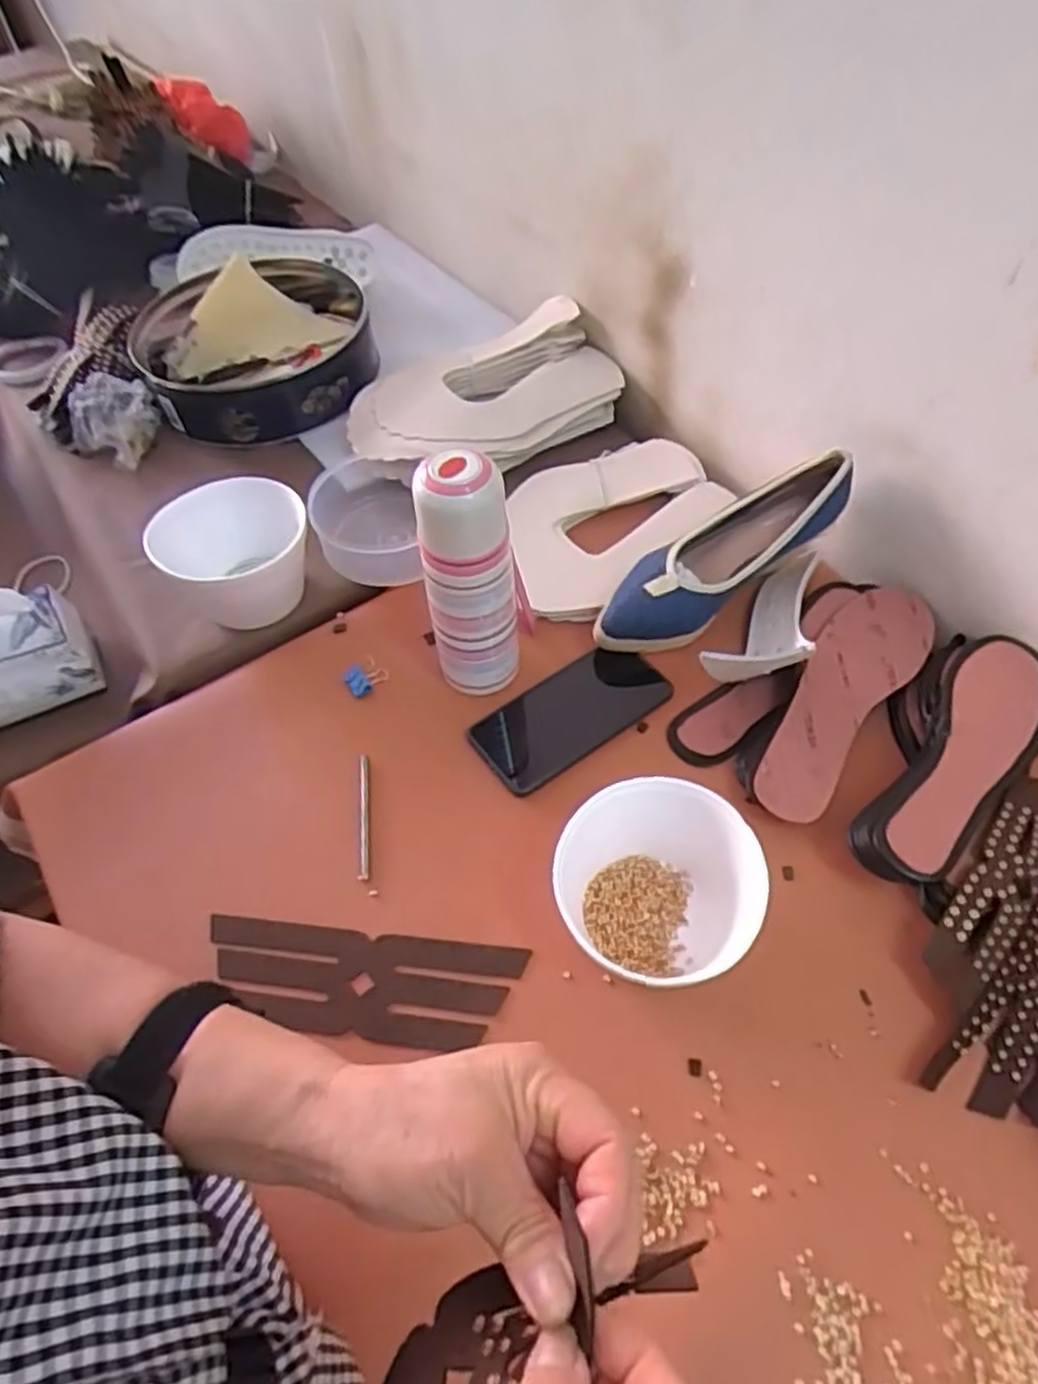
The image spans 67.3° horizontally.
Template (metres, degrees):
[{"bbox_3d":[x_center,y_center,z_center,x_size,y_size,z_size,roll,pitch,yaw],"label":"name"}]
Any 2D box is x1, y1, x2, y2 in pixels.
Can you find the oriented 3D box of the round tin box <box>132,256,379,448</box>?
[{"bbox_3d":[-0.293,-0.384,0.872,0.254,0.070,0.240,-15,55,-7],"label":"round tin box"}]

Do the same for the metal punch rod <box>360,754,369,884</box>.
[{"bbox_3d":[-0.116,0.093,0.587,0.007,0.007,0.103,-7,54,-1],"label":"metal punch rod"}]

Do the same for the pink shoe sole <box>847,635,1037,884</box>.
[{"bbox_3d":[0.315,0.045,0.555,0.080,0.037,0.224,31,62,23],"label":"pink shoe sole"}]

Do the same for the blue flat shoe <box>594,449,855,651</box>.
[{"bbox_3d":[0.164,-0.111,0.648,0.234,0.067,0.075,-35,57,3],"label":"blue flat shoe"}]

